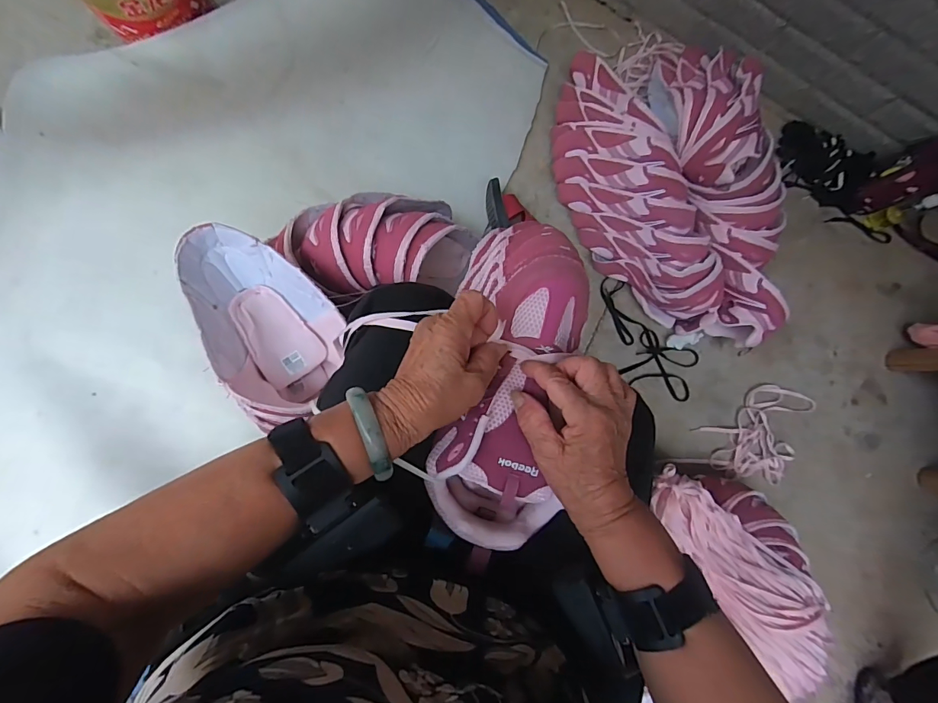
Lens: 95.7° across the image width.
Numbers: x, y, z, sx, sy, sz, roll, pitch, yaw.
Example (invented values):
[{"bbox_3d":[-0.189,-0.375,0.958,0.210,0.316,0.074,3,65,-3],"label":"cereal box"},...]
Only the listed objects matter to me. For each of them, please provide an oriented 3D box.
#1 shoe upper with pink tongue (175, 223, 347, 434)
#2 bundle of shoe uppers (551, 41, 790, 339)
[{"bbox_3d":[-0.248,-0.042,0.543,0.137,0.115,0.235,-31,89,-9],"label":"shoe upper with pink tongue"},{"bbox_3d":[0.376,-0.294,0.771,0.334,0.188,0.613,-22,88,-9],"label":"bundle of shoe uppers"}]

